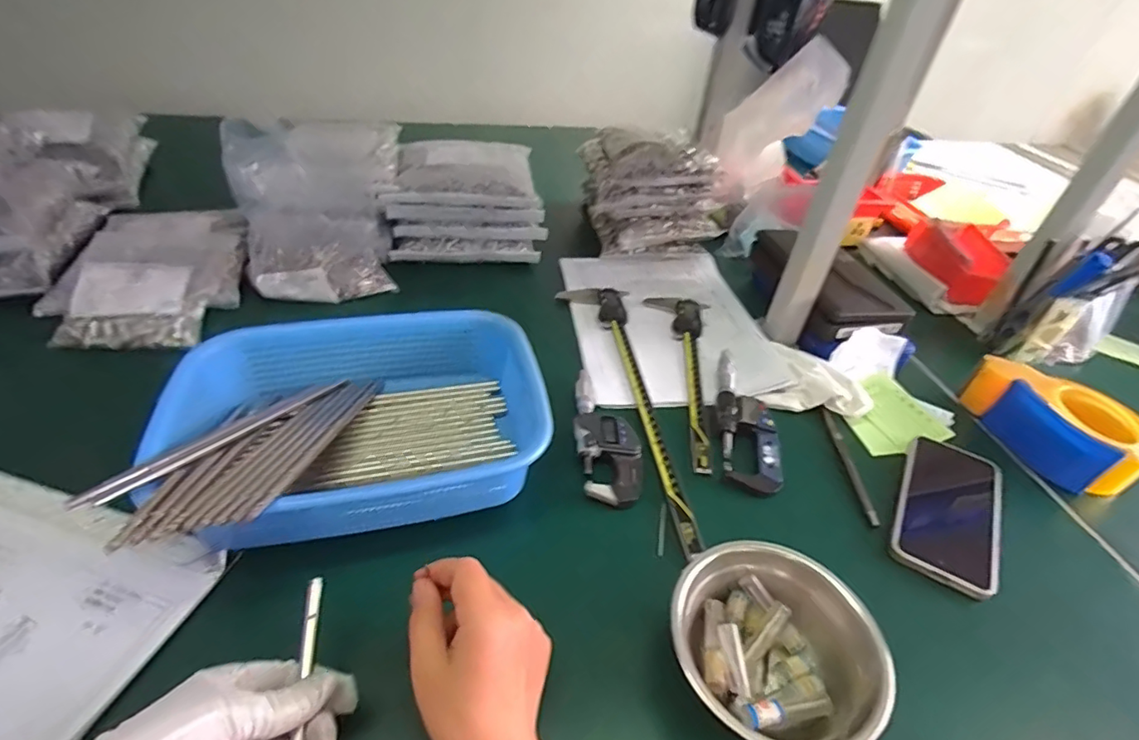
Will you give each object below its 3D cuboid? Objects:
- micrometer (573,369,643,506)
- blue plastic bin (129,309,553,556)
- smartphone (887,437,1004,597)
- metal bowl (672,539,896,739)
[{"bbox_3d":[0.033,0.059,0.515,0.056,0.021,0.148,-1,42,-8],"label":"micrometer"},{"bbox_3d":[-0.164,0.031,0.469,0.294,0.082,0.193,-14,45,-21],"label":"blue plastic bin"},{"bbox_3d":[0.332,0.120,0.483,0.074,0.015,0.159,26,45,21],"label":"smartphone"},{"bbox_3d":[0.133,0.180,0.362,0.131,0.060,0.131,35,49,29],"label":"metal bowl"}]

